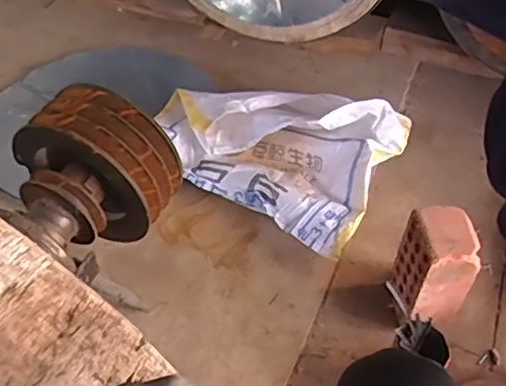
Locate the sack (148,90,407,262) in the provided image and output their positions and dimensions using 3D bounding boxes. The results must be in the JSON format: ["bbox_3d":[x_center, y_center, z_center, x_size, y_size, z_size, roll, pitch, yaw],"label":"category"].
[{"bbox_3d":[0.032,-0.122,1.226,0.519,0.124,0.339,24,54,23],"label":"sack"}]

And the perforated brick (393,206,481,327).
[{"bbox_3d":[0.288,0.116,0.904,0.099,0.174,0.112,-13,48,-8],"label":"perforated brick"}]

